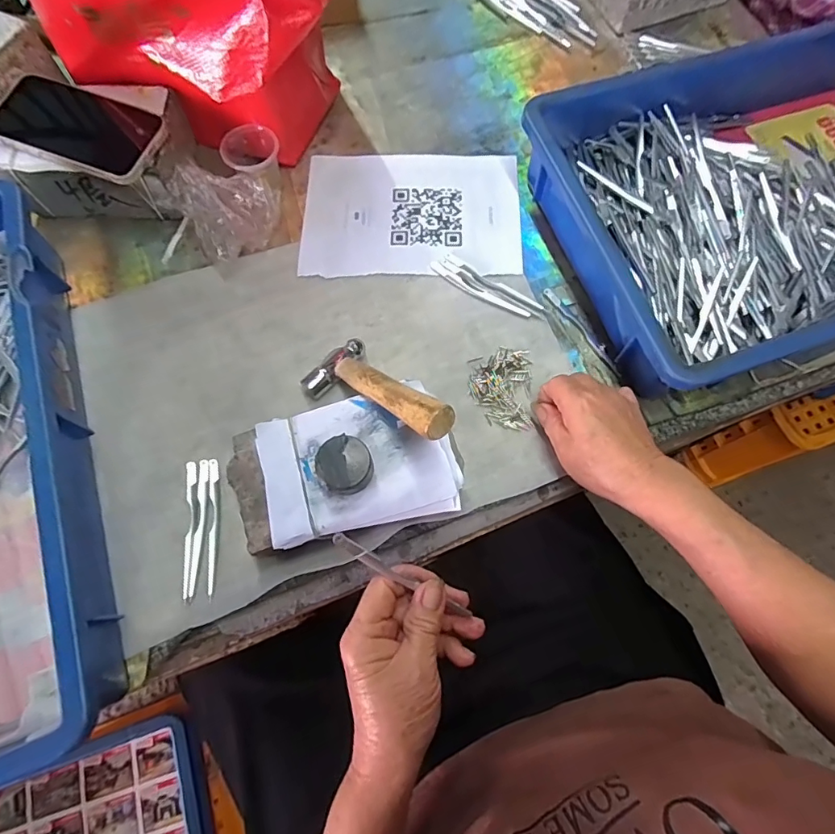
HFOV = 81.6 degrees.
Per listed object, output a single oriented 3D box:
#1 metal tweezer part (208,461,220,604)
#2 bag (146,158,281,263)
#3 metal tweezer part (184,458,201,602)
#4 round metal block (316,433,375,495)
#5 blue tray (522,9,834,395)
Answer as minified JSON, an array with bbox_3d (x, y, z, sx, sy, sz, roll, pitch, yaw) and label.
[{"bbox_3d":[-0.160,0.086,0.380,0.008,0.009,0.107,-7,72,-3],"label":"metal tweezer part"},{"bbox_3d":[-0.179,-0.199,0.450,0.091,0.045,0.090,42,76,12],"label":"bag"},{"bbox_3d":[-0.177,0.087,0.377,0.010,0.007,0.106,-6,72,-3],"label":"metal tweezer part"},{"bbox_3d":[-0.050,0.034,0.339,0.036,0.018,0.040,-23,73,-8],"label":"round metal block"},{"bbox_3d":[0.333,-0.217,0.445,0.429,0.078,0.320,-19,73,-7],"label":"blue tray"}]

